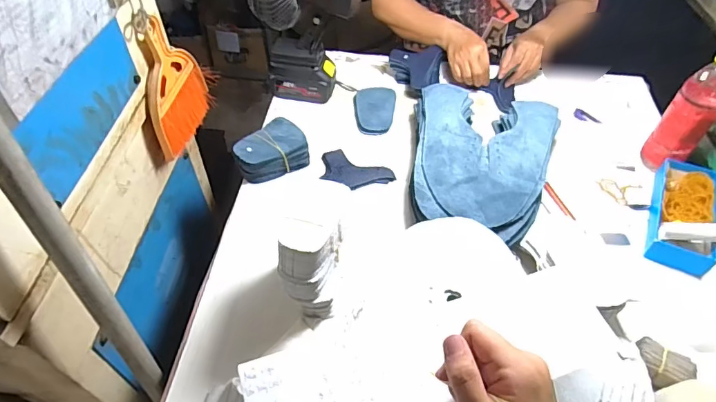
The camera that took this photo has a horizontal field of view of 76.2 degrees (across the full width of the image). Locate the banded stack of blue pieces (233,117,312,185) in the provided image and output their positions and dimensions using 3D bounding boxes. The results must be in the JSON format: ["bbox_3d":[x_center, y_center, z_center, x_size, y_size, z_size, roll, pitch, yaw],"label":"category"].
[{"bbox_3d":[-0.134,-0.076,0.704,0.112,0.053,0.071,-27,56,-22],"label":"banded stack of blue pieces"}]

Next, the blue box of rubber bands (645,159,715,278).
[{"bbox_3d":[0.476,0.019,0.666,0.086,0.037,0.194,24,53,17],"label":"blue box of rubber bands"}]

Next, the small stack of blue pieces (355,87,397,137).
[{"bbox_3d":[0.028,-0.166,0.826,0.072,0.017,0.111,7,50,4],"label":"small stack of blue pieces"}]

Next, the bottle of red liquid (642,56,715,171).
[{"bbox_3d":[0.498,-0.129,0.681,0.061,0.187,0.057,37,58,26],"label":"bottle of red liquid"}]

